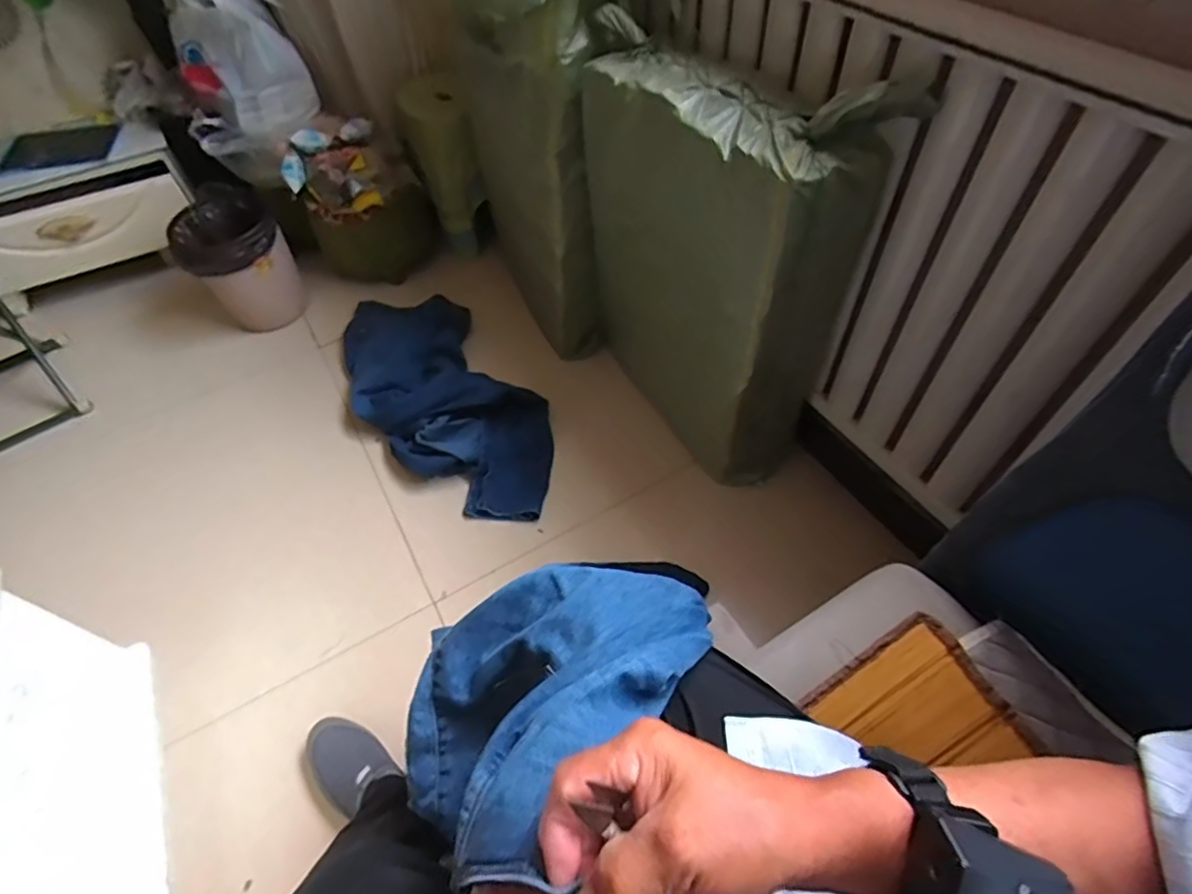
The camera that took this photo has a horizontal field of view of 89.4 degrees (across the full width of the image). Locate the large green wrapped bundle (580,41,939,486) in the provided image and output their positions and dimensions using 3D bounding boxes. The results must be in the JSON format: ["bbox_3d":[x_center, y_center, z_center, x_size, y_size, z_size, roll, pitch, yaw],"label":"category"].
[{"bbox_3d":[0.193,-0.313,1.065,0.220,0.644,0.487,-25,56,-15],"label":"large green wrapped bundle"}]

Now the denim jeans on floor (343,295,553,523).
[{"bbox_3d":[-0.353,-0.146,1.343,0.340,0.103,0.787,-32,58,-19],"label":"denim jeans on floor"}]

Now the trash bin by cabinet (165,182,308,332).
[{"bbox_3d":[-0.892,-0.465,1.524,0.233,0.242,0.258,-29,57,-17],"label":"trash bin by cabinet"}]

